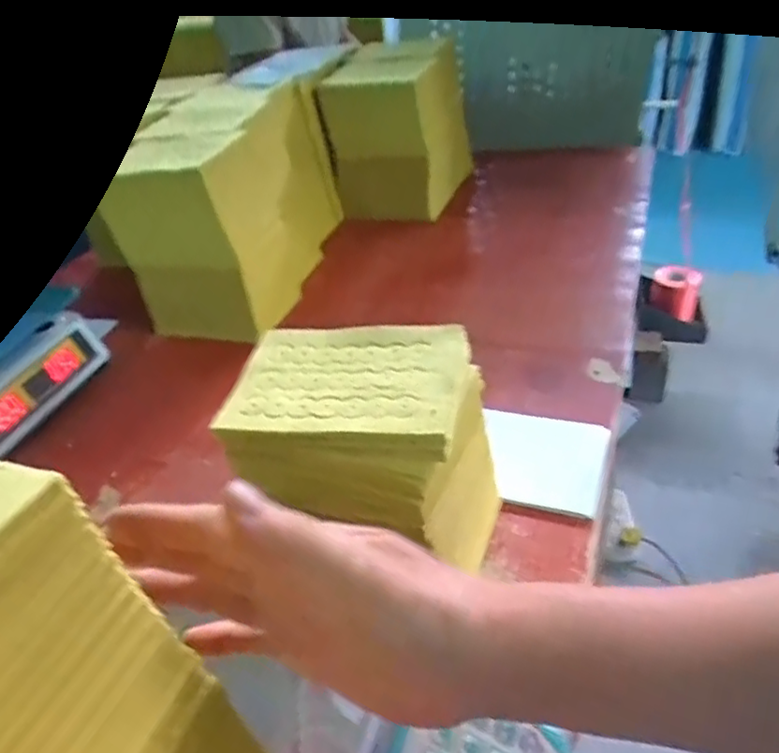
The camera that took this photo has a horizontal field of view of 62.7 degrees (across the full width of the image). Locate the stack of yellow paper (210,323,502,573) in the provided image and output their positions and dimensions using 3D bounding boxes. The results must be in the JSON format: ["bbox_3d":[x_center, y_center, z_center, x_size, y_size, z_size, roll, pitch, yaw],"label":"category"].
[{"bbox_3d":[-0.015,0.064,0.494,0.184,0.160,0.138,7,39,18],"label":"stack of yellow paper"}]

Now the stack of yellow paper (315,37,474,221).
[{"bbox_3d":[0.014,-0.378,1.017,0.187,0.209,0.157,9,40,20],"label":"stack of yellow paper"}]

